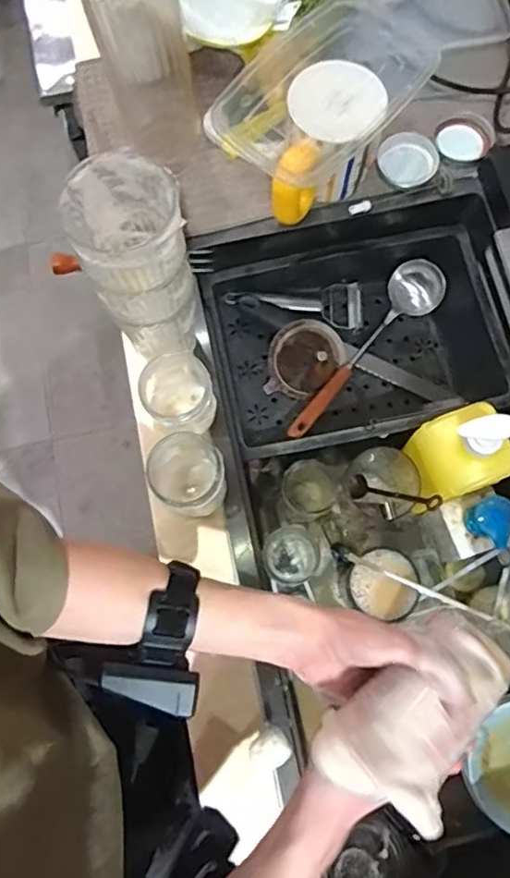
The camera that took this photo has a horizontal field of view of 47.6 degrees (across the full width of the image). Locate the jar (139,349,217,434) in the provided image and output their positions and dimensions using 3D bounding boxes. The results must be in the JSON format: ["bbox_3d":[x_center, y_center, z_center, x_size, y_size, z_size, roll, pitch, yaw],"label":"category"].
[{"bbox_3d":[-0.071,-0.039,0.553,0.061,0.086,0.062,0,76,1],"label":"jar"}]

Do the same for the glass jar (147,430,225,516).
[{"bbox_3d":[-0.061,0.037,0.542,0.063,0.098,0.064,0,76,1],"label":"glass jar"}]

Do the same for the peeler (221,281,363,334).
[{"bbox_3d":[0.051,-0.170,0.730,0.178,0.028,0.064,1,76,-13],"label":"peeler"}]

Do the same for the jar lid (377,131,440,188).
[{"bbox_3d":[0.175,-0.322,0.666,0.058,0.011,0.064,-33,82,10],"label":"jar lid"}]

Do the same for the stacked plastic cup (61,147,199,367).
[{"bbox_3d":[-0.092,-0.137,0.488,0.074,0.200,0.074,0,76,1],"label":"stacked plastic cup"}]

